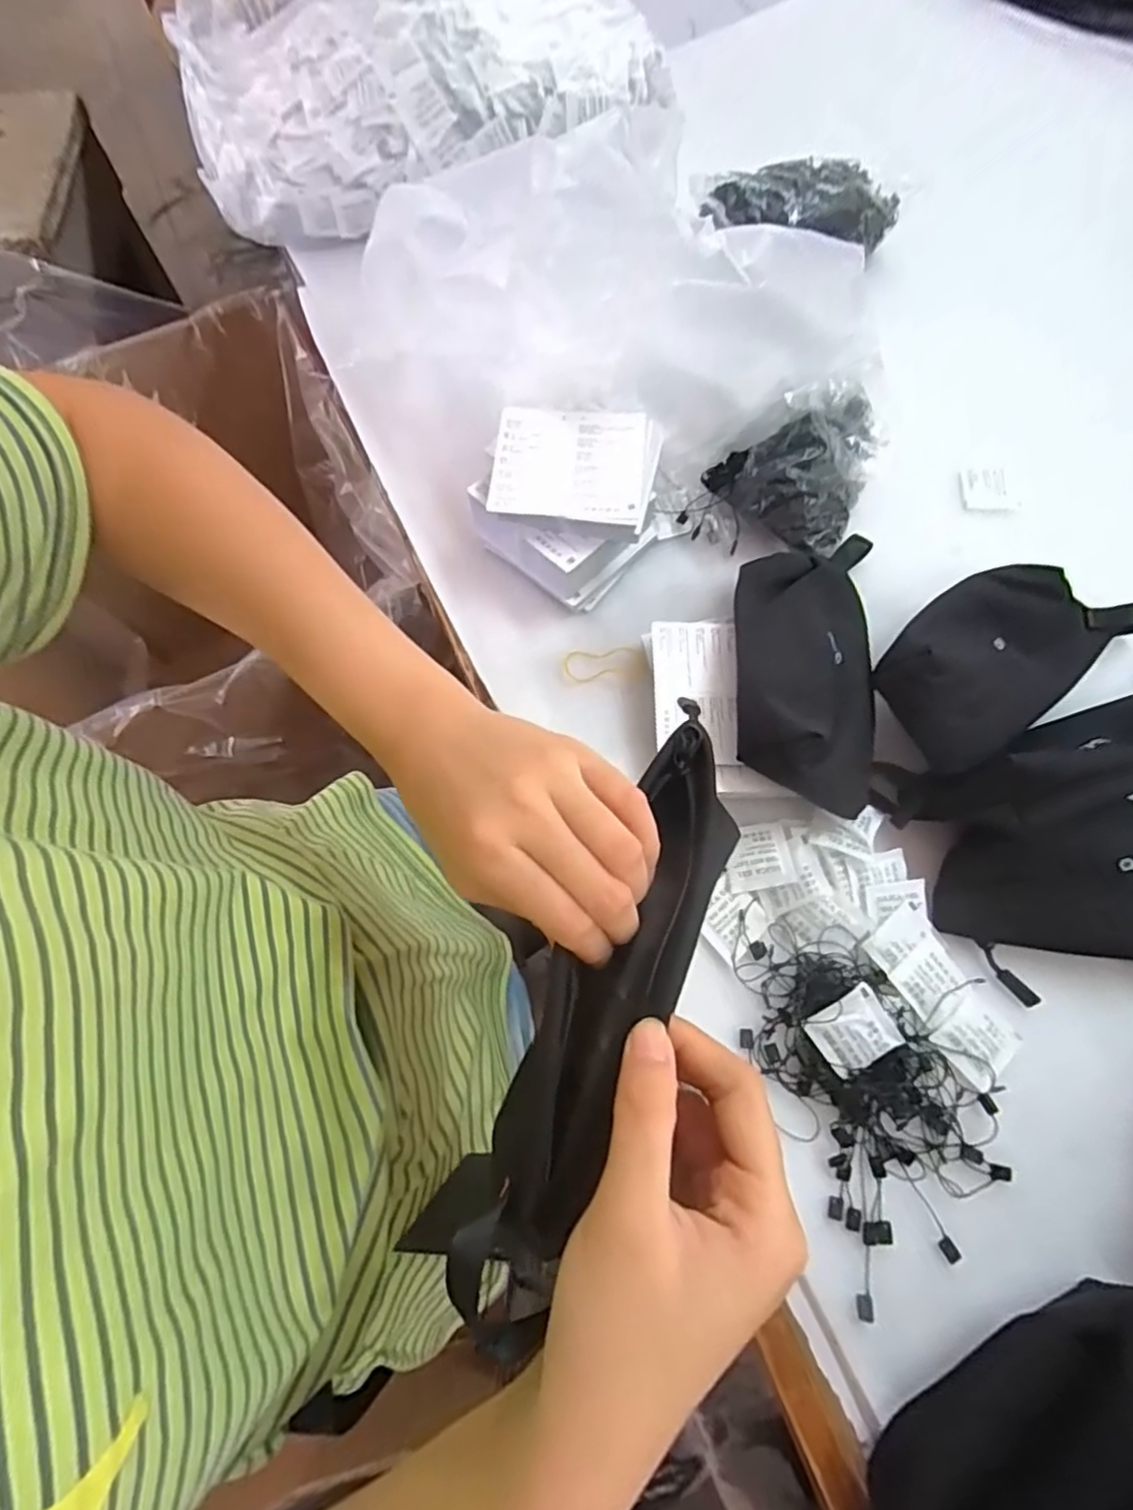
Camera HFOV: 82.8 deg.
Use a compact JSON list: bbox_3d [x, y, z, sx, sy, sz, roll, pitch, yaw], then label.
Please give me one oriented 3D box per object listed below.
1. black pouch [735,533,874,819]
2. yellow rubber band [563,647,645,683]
[{"bbox_3d":[0.152,-0.059,0.407,0.091,0.061,0.186,5,71,3],"label":"black pouch"},{"bbox_3d":[0.025,-0.063,0.447,0.054,0.004,0.024,-4,76,7],"label":"yellow rubber band"}]

